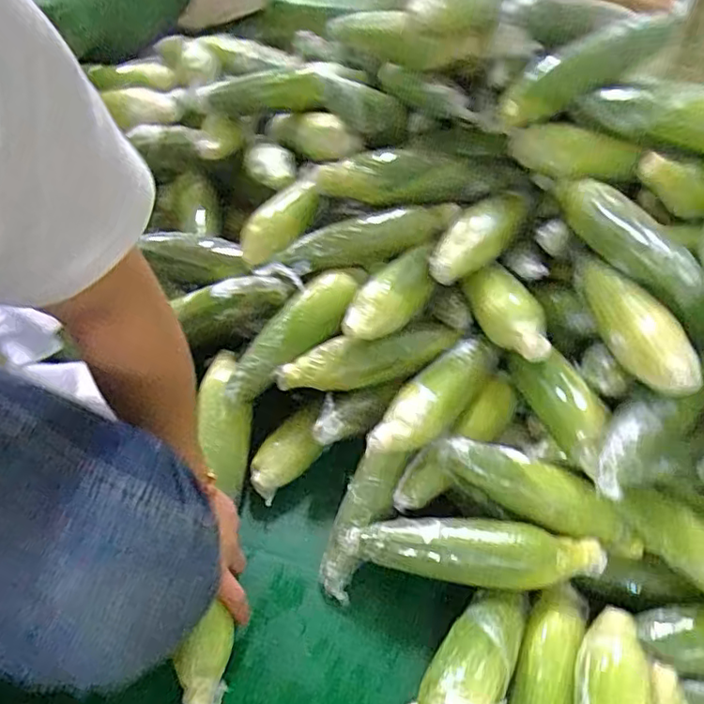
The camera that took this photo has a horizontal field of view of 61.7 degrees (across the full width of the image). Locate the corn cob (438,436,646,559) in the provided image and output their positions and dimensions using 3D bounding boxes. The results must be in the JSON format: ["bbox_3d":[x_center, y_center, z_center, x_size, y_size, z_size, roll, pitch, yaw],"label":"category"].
[{"bbox_3d":[0.200,0.150,0.614,0.234,0.050,0.056,26,51,0],"label":"corn cob"}]

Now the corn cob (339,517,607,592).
[{"bbox_3d":[0.120,0.203,0.596,0.251,0.045,0.053,5,49,0],"label":"corn cob"}]

